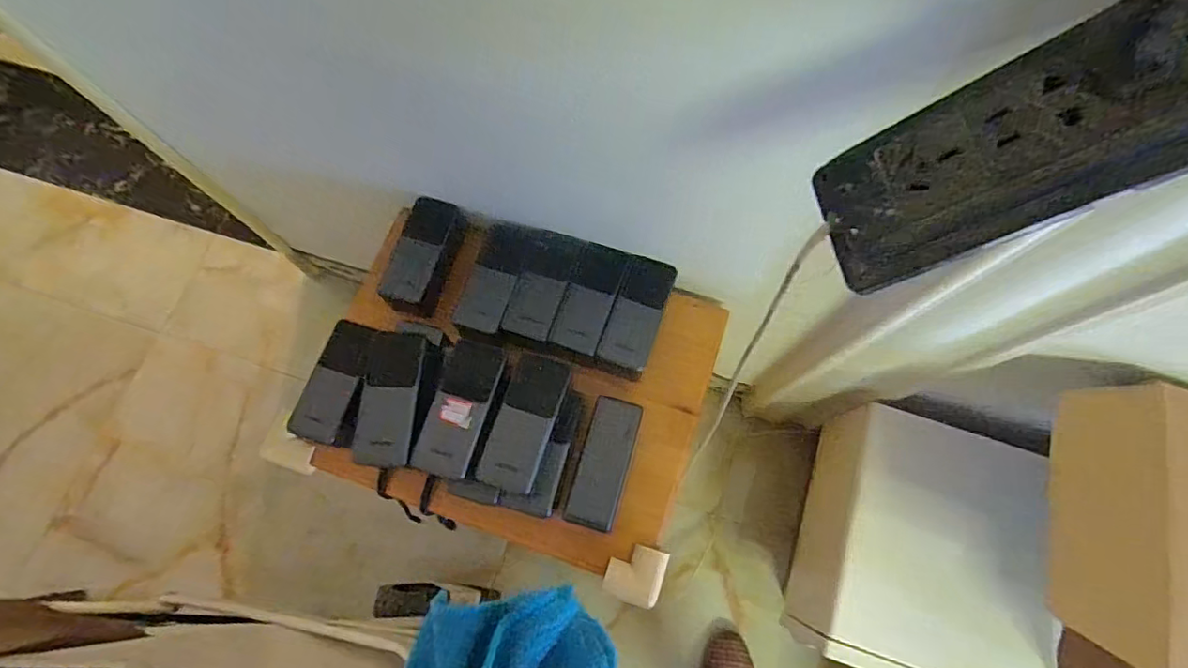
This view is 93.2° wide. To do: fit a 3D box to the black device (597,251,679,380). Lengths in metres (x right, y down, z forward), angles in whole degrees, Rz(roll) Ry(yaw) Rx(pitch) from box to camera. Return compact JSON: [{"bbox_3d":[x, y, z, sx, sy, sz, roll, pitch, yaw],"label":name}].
[{"bbox_3d":[0.046,-0.019,0.620,0.054,0.021,0.132,19,82,8],"label":"black device"}]

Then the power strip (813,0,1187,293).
[{"bbox_3d":[0.185,-0.083,0.232,0.176,0.039,0.062,-25,60,38],"label":"power strip"}]

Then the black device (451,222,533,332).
[{"bbox_3d":[-0.114,-0.067,0.632,0.056,0.024,0.124,18,72,3],"label":"black device"}]

